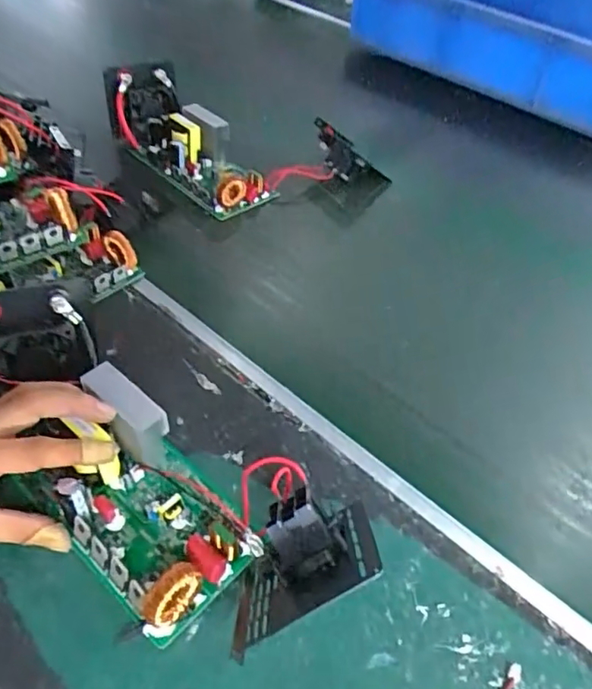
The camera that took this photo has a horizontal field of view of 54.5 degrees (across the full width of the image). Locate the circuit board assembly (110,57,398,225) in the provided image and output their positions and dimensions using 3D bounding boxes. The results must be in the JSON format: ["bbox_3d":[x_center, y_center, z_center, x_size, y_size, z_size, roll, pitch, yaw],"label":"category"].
[{"bbox_3d":[-0.086,-0.277,0.790,0.216,0.089,0.406,-31,56,-31],"label":"circuit board assembly"}]

